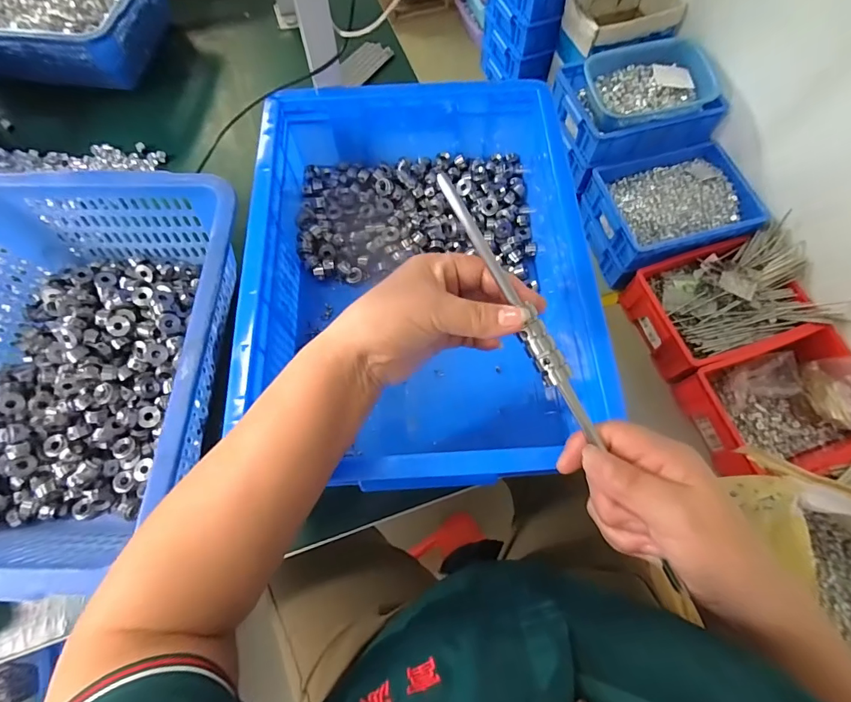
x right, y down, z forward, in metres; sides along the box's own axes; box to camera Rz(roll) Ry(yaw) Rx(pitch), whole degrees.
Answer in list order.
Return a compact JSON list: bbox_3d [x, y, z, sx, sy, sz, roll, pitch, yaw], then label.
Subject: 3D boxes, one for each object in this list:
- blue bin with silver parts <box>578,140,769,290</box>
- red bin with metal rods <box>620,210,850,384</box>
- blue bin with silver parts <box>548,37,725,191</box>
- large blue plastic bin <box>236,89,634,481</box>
[{"bbox_3d":[0.746,-0.427,1.329,0.460,0.159,0.330,-17,69,-7],"label":"blue bin with silver parts"},{"bbox_3d":[0.851,-0.143,1.233,0.473,0.162,0.329,-16,69,-7],"label":"red bin with metal rods"},{"bbox_3d":[0.642,-0.745,1.306,0.438,0.164,0.304,-15,69,-7],"label":"blue bin with silver parts"},{"bbox_3d":[-0.011,-0.092,0.439,0.303,0.107,0.397,-3,68,-2],"label":"large blue plastic bin"}]

